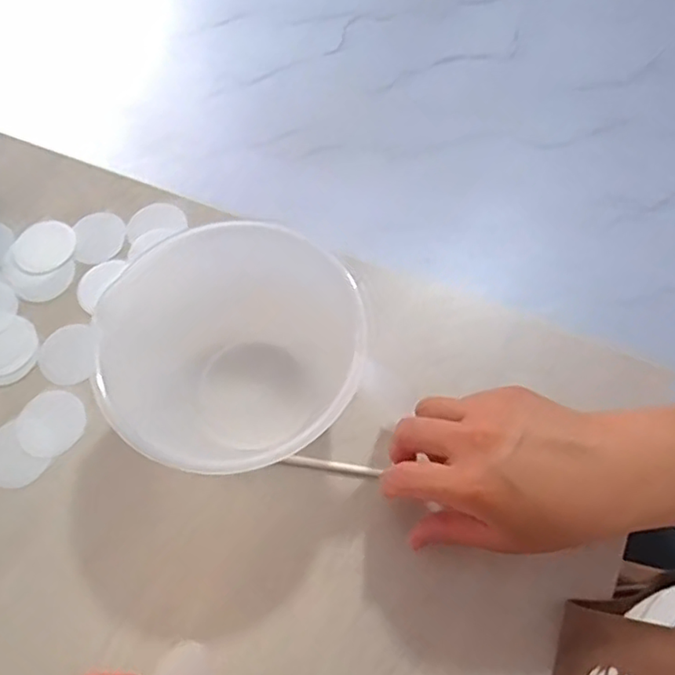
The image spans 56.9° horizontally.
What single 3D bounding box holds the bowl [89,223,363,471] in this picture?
[{"bbox_3d":[-0.058,0.017,0.407,0.145,0.097,0.145,-1,66,2],"label":"bowl"}]

